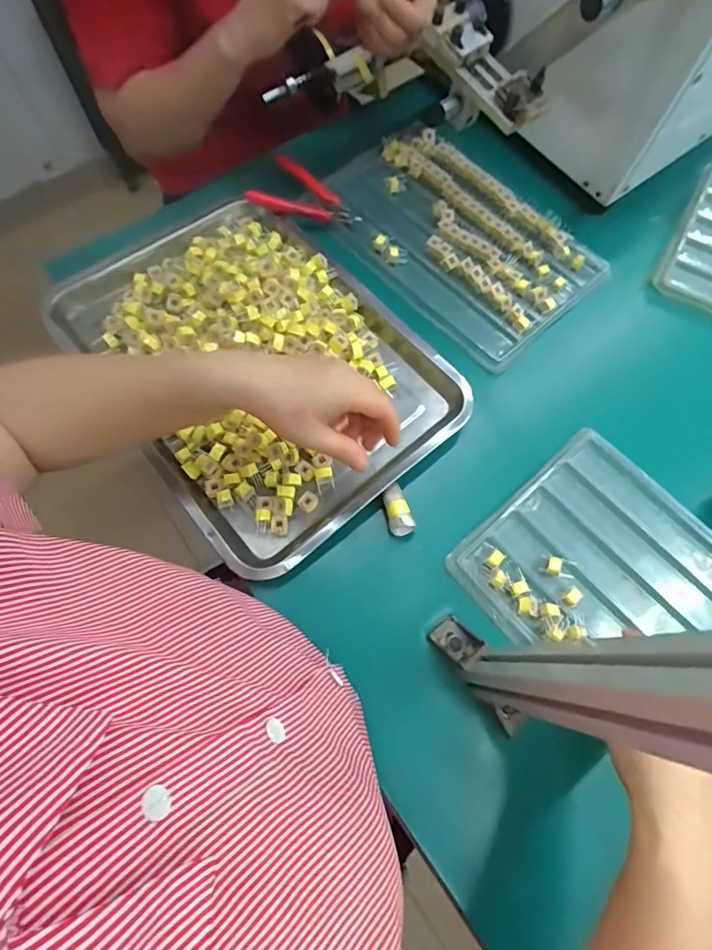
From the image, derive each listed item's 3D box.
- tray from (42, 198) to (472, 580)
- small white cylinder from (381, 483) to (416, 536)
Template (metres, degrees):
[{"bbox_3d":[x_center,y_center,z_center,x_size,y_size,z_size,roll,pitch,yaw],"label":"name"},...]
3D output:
[{"bbox_3d":[-0.098,-0.122,0.476,0.287,0.063,0.375,-38,74,-14],"label":"tray"},{"bbox_3d":[0.038,0.032,0.440,0.021,0.020,0.044,-14,70,-6],"label":"small white cylinder"}]

